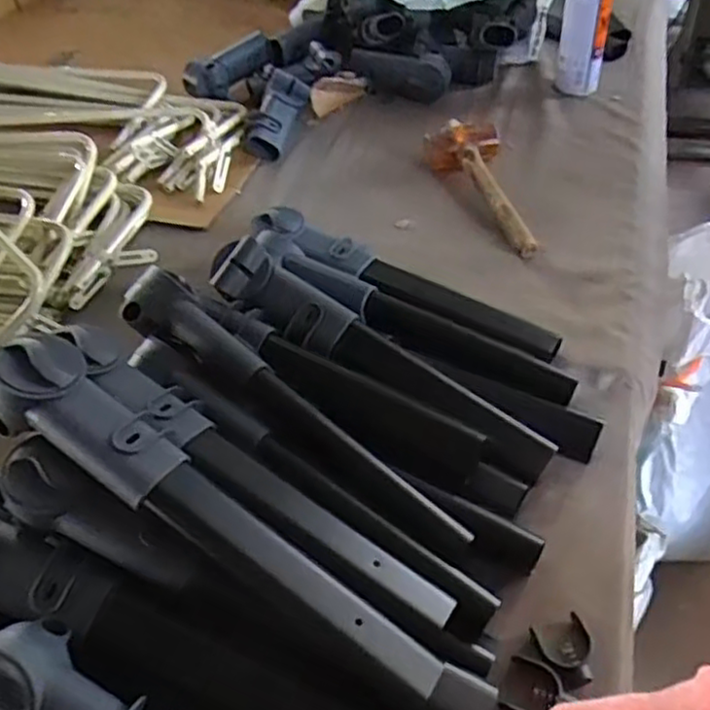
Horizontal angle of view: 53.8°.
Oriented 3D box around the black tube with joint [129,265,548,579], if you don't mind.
[{"bbox_3d":[-0.033,0.058,0.614,0.429,0.050,0.060,35,58,13],"label":"black tube with joint"}]

